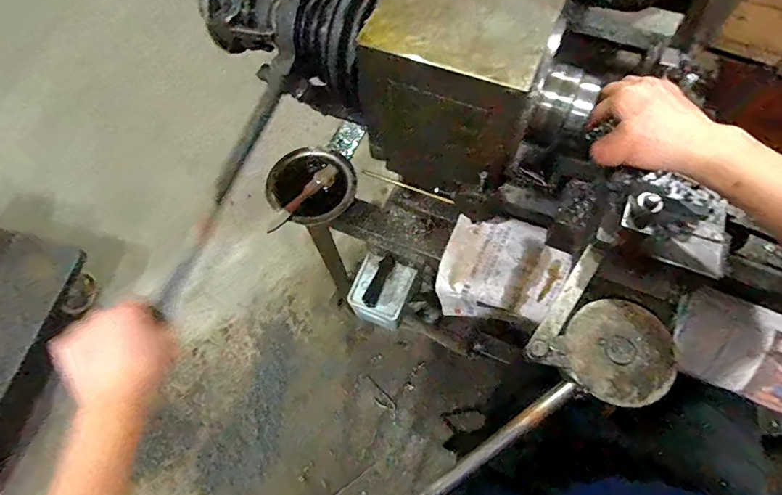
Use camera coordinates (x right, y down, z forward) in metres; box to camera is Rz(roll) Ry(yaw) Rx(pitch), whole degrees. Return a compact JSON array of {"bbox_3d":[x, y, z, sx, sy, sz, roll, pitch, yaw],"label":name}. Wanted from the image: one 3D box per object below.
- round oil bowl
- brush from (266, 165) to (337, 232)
[{"bbox_3d":[-0.119,-0.093,0.631,0.139,0.043,0.117,-34,69,-12],"label":"round oil bowl"},{"bbox_3d":[-0.131,-0.075,0.623,0.022,0.023,0.145,33,71,15],"label":"brush"}]

